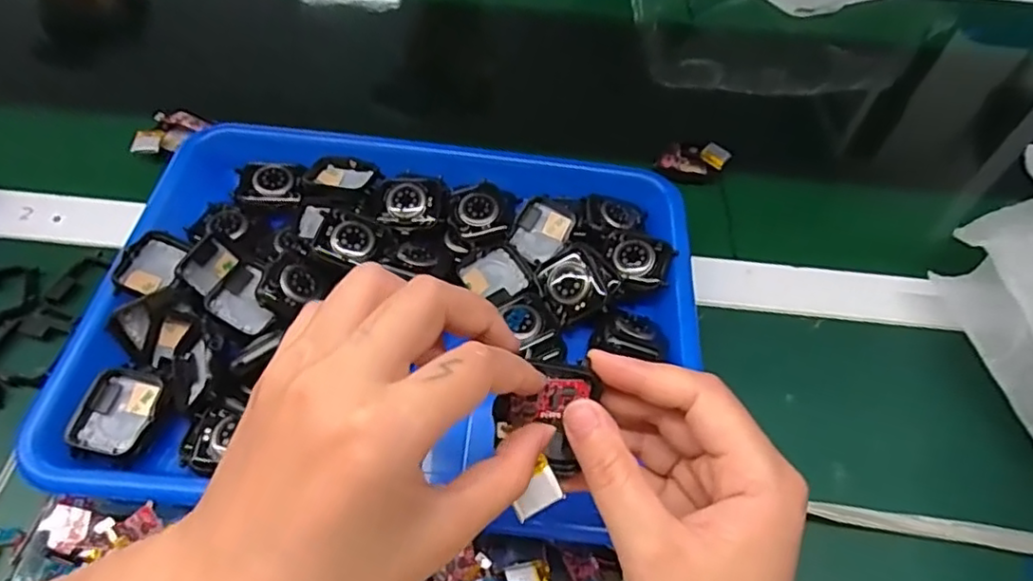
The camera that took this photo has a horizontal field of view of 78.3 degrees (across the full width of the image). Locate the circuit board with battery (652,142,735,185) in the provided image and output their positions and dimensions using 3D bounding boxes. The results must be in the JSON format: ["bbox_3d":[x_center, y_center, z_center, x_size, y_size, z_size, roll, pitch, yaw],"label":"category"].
[{"bbox_3d":[0.132,-0.097,0.479,0.052,0.017,0.027,10,53,4],"label":"circuit board with battery"}]

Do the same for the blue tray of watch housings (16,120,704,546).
[{"bbox_3d":[-0.061,0.011,0.366,0.320,0.051,0.240,5,53,0],"label":"blue tray of watch housings"}]

